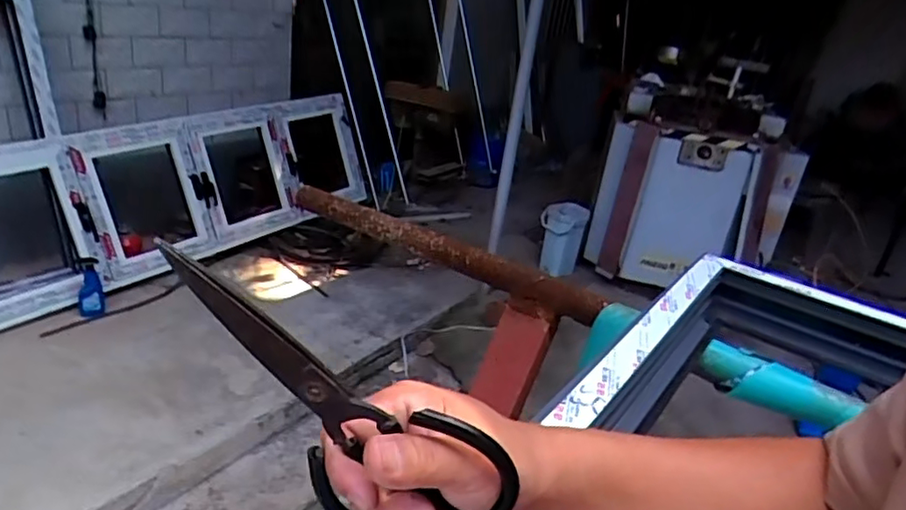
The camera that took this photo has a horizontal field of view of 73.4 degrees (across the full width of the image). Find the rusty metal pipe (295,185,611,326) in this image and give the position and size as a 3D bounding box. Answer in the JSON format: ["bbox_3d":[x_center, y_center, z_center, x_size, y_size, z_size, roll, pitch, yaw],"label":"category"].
[{"bbox_3d":[-0.047,-0.014,1.045,0.644,0.055,0.045,22,27,29],"label":"rusty metal pipe"}]

